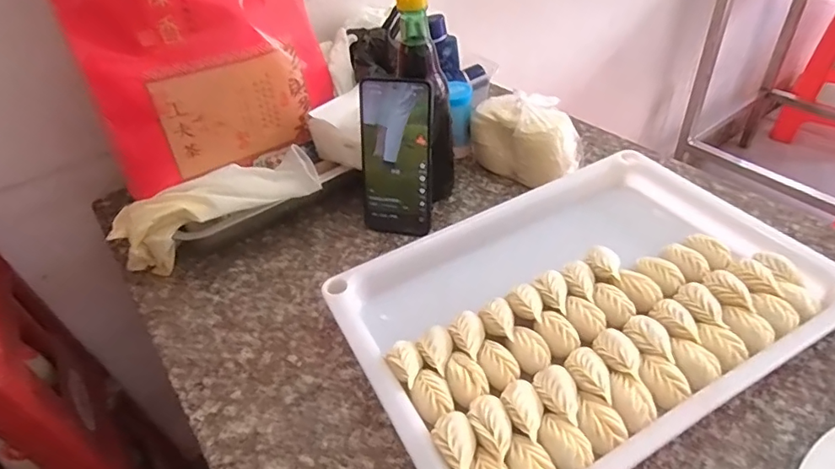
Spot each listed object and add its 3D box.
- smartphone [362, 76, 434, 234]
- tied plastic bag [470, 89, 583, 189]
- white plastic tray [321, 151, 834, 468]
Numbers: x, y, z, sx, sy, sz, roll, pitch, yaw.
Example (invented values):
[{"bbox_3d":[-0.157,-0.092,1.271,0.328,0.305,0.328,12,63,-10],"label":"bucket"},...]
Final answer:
[{"bbox_3d":[-0.023,-0.079,0.537,0.074,0.162,0.009,8,24,16],"label":"smartphone"},{"bbox_3d":[0.131,-0.116,0.614,0.128,0.086,0.072,30,53,34],"label":"tied plastic bag"},{"bbox_3d":[0.138,0.061,0.436,0.374,0.056,0.253,-23,44,-17],"label":"white plastic tray"}]

